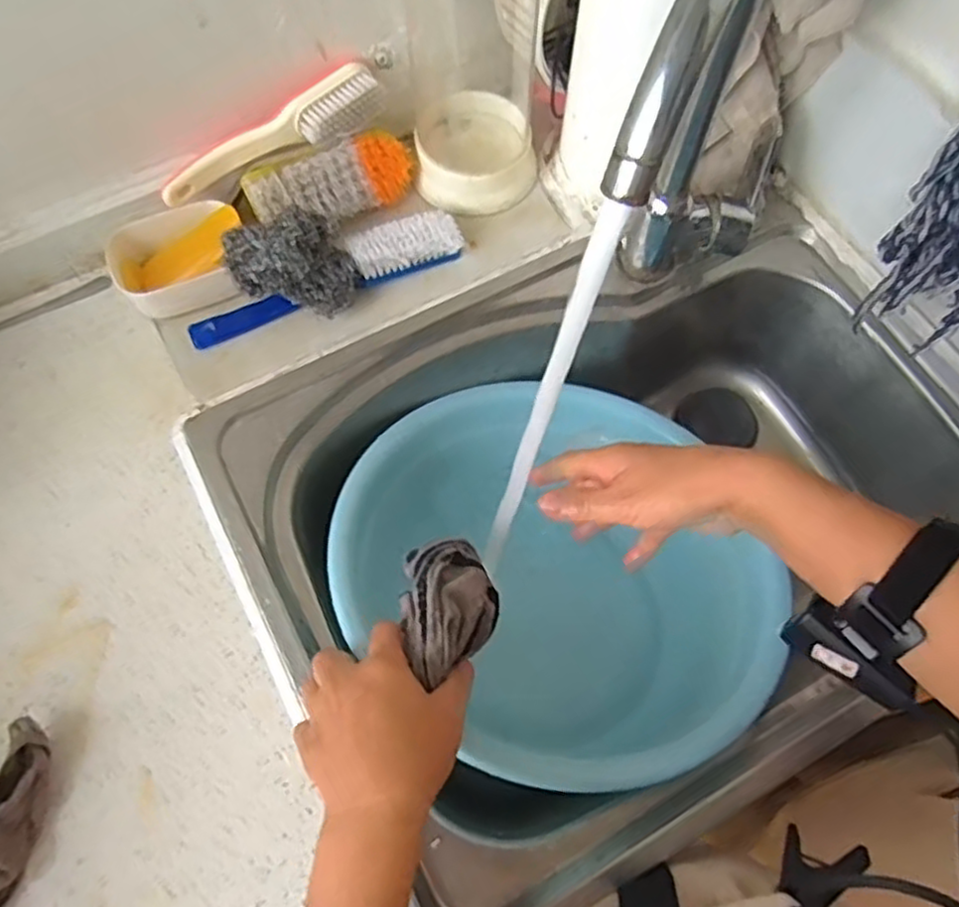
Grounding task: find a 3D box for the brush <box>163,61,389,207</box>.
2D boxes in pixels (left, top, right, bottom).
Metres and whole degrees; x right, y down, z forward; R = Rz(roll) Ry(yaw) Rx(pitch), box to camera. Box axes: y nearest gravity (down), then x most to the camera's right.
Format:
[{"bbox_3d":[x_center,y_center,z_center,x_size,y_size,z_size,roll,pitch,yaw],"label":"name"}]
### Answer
[{"bbox_3d":[-0.166,-0.256,0.576,0.196,0.034,0.055,-31,72,-13],"label":"brush"}]

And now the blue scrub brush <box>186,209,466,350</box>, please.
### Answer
[{"bbox_3d":[-0.126,-0.145,0.581,0.231,0.028,0.038,-23,70,-10],"label":"blue scrub brush"}]

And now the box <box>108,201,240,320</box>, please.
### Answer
[{"bbox_3d":[-0.238,-0.153,0.575,0.106,0.040,0.080,-21,70,-9],"label":"box"}]

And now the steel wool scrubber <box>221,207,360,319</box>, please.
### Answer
[{"bbox_3d":[-0.146,-0.151,0.561,0.091,0.064,0.055,13,68,4],"label":"steel wool scrubber"}]

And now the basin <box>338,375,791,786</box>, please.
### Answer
[{"bbox_3d":[0.060,0.102,0.585,0.314,0.149,0.308,0,68,-1],"label":"basin"}]

